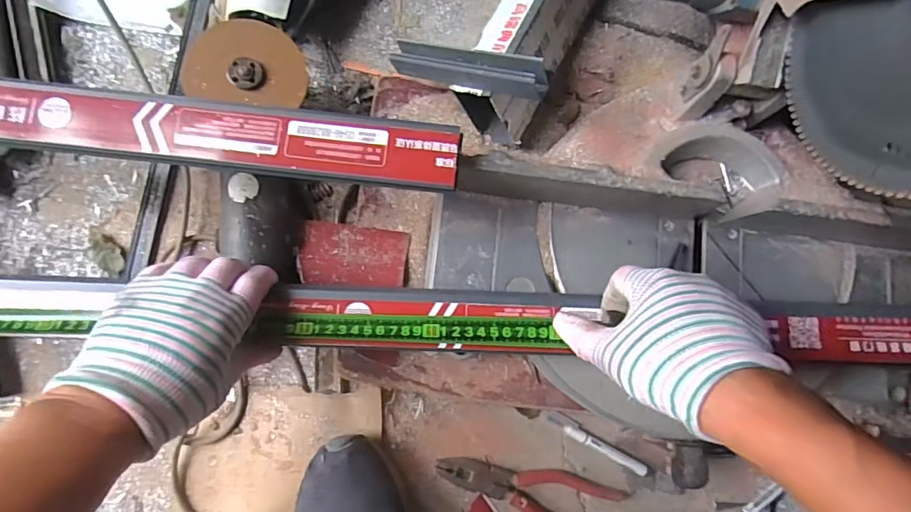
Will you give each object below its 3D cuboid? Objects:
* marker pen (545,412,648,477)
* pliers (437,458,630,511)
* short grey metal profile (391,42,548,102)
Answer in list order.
[{"bbox_3d":[0.149,0.197,0.513,0.120,0.014,0.016,30,83,-4],"label":"marker pen"},{"bbox_3d":[0.079,0.243,0.497,0.200,0.015,0.057,19,84,-5],"label":"pliers"},{"bbox_3d":[0.008,-0.165,0.425,0.161,0.021,0.034,24,82,33],"label":"short grey metal profile"}]

